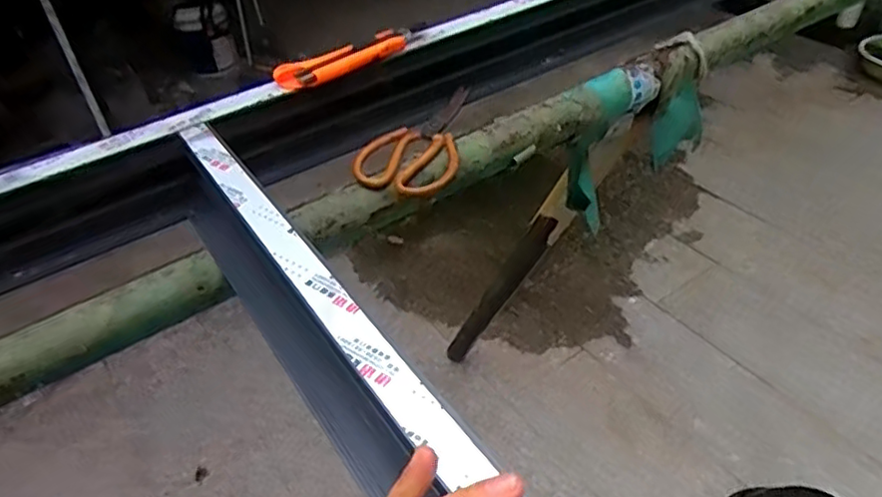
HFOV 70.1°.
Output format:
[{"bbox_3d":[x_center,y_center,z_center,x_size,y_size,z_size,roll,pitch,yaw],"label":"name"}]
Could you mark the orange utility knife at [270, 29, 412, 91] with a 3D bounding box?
[{"bbox_3d":[-0.095,-0.196,0.639,0.154,0.020,0.032,-30,46,-24],"label":"orange utility knife"}]

